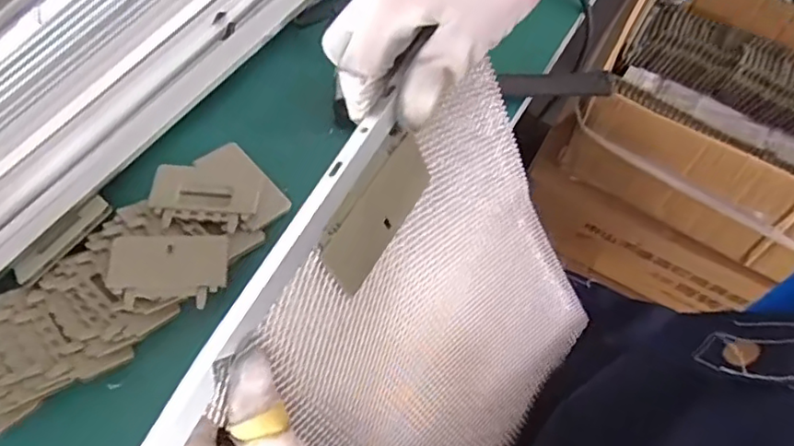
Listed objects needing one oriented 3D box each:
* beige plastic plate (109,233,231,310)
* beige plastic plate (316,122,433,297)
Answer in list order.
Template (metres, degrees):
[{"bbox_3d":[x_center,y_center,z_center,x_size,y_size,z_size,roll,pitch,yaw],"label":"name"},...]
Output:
[{"bbox_3d":[-0.175,0.035,0.455,0.088,0.009,0.055,-2,67,1],"label":"beige plastic plate"},{"bbox_3d":[-0.010,-0.008,0.314,0.006,0.046,0.085,13,62,36],"label":"beige plastic plate"}]

